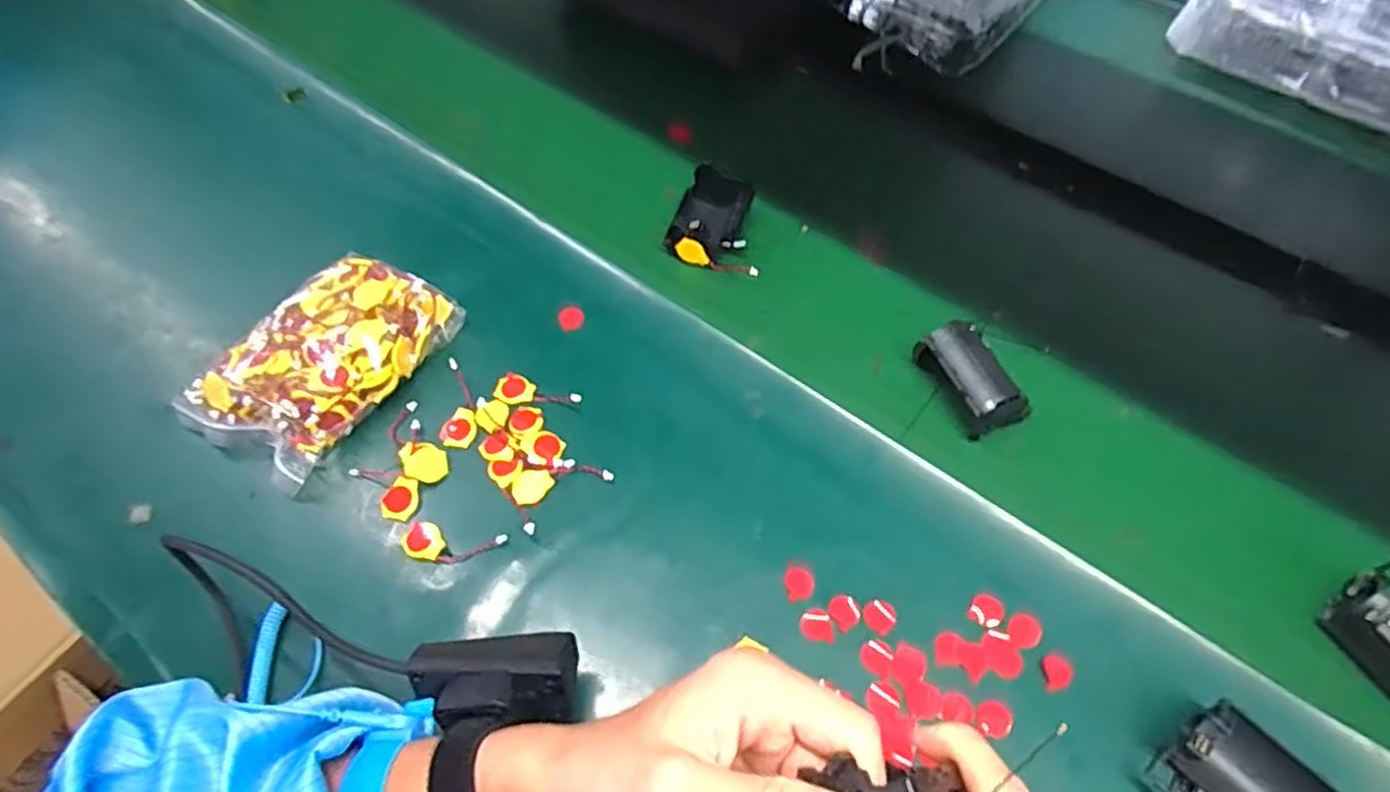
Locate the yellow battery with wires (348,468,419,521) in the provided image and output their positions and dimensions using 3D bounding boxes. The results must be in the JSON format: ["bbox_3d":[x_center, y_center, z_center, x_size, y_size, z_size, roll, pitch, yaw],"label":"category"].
[{"bbox_3d":[-0.182,0.055,0.428,0.048,0.006,0.024,12,60,7],"label":"yellow battery with wires"}]

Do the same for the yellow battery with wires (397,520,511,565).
[{"bbox_3d":[-0.134,0.081,0.409,0.055,0.007,0.021,7,60,4],"label":"yellow battery with wires"}]

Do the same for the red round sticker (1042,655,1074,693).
[{"bbox_3d":[0.185,0.142,0.380,0.015,0.004,0.018,0,56,5],"label":"red round sticker"}]

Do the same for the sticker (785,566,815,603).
[{"bbox_3d":[0.057,0.102,0.404,0.016,0.004,0.019,-4,59,-8],"label":"sticker"}]

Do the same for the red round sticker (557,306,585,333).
[{"bbox_3d":[-0.083,-0.052,0.498,0.017,0.004,0.018,0,60,0],"label":"red round sticker"}]

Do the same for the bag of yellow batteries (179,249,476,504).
[{"bbox_3d":[-0.229,-0.025,0.461,0.097,0.036,0.152,27,62,15],"label":"bag of yellow batteries"}]

